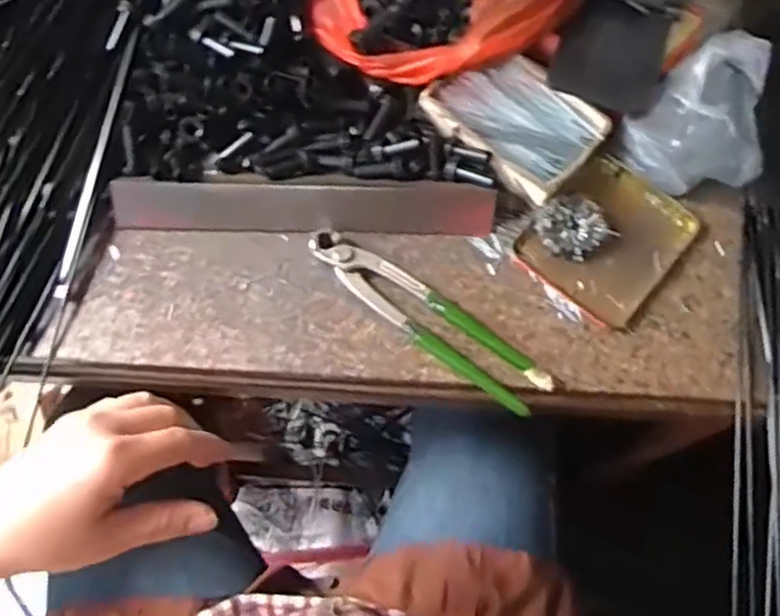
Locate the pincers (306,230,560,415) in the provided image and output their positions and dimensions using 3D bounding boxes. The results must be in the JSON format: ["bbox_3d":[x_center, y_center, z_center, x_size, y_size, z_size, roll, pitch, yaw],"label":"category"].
[{"bbox_3d":[0.027,0.005,0.515,0.196,0.019,0.039,35,74,10],"label":"pincers"}]

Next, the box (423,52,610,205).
[{"bbox_3d":[0.096,-0.146,0.555,0.128,0.026,0.085,37,75,11],"label":"box"}]

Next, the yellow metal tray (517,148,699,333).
[{"bbox_3d":[0.166,-0.052,0.542,0.101,0.009,0.117,38,75,11],"label":"yellow metal tray"}]

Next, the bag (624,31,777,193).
[{"bbox_3d":[0.247,-0.147,0.546,0.097,0.051,0.122,36,74,10],"label":"bag"}]

